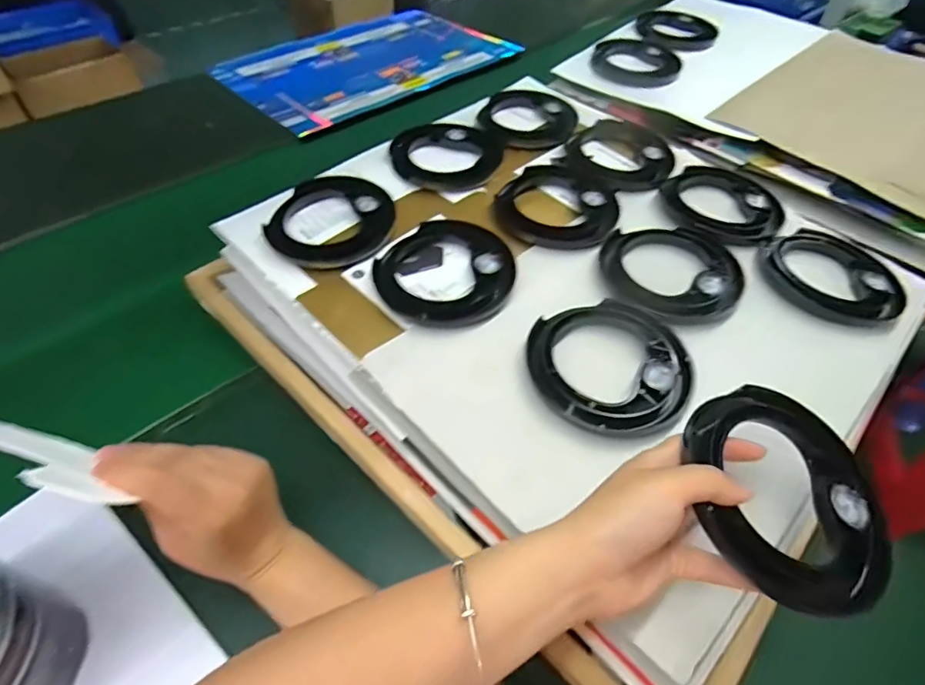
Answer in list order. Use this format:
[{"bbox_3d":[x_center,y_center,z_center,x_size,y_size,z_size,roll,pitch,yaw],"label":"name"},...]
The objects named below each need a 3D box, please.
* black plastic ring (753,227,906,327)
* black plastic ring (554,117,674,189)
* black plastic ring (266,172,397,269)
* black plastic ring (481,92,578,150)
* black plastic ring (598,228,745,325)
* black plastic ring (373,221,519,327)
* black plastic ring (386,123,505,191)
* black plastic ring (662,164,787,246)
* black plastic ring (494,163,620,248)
[{"bbox_3d":[0.361,-0.070,0.499,0.127,0.013,0.130,0,50,0],"label":"black plastic ring"},{"bbox_3d":[0.193,-0.231,0.621,0.124,0.018,0.126,0,50,0],"label":"black plastic ring"},{"bbox_3d":[-0.135,-0.128,0.530,0.128,0.011,0.127,-1,59,1],"label":"black plastic ring"},{"bbox_3d":[0.087,-0.293,0.664,0.123,0.014,0.131,0,50,0],"label":"black plastic ring"},{"bbox_3d":[0.202,-0.069,0.487,0.131,0.011,0.131,0,50,0],"label":"black plastic ring"},{"bbox_3d":[-0.013,-0.068,0.487,0.127,0.018,0.123,0,50,0],"label":"black plastic ring"},{"bbox_3d":[-0.018,-0.228,0.612,0.126,0.024,0.124,15,51,11],"label":"black plastic ring"},{"bbox_3d":[0.286,-0.154,0.562,0.126,0.014,0.126,0,50,0],"label":"black plastic ring"},{"bbox_3d":[0.107,-0.153,0.556,0.125,0.014,0.140,20,53,15],"label":"black plastic ring"}]

